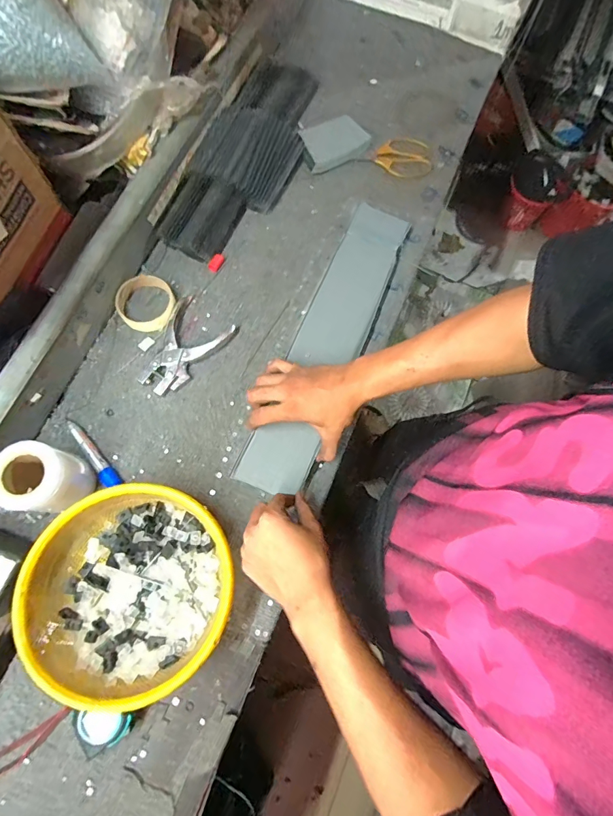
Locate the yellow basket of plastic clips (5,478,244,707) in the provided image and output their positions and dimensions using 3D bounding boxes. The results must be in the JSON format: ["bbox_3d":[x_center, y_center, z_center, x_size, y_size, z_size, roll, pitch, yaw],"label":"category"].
[{"bbox_3d":[-0.204,0.213,0.496,0.224,0.101,0.222,1,74,-2],"label":"yellow basket of plastic clips"}]

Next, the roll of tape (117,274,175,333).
[{"bbox_3d":[-0.249,-0.164,0.640,0.084,0.025,0.088,1,74,-2],"label":"roll of tape"}]

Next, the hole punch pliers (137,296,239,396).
[{"bbox_3d":[-0.183,-0.089,0.625,0.093,0.020,0.153,25,74,5],"label":"hole punch pliers"}]

